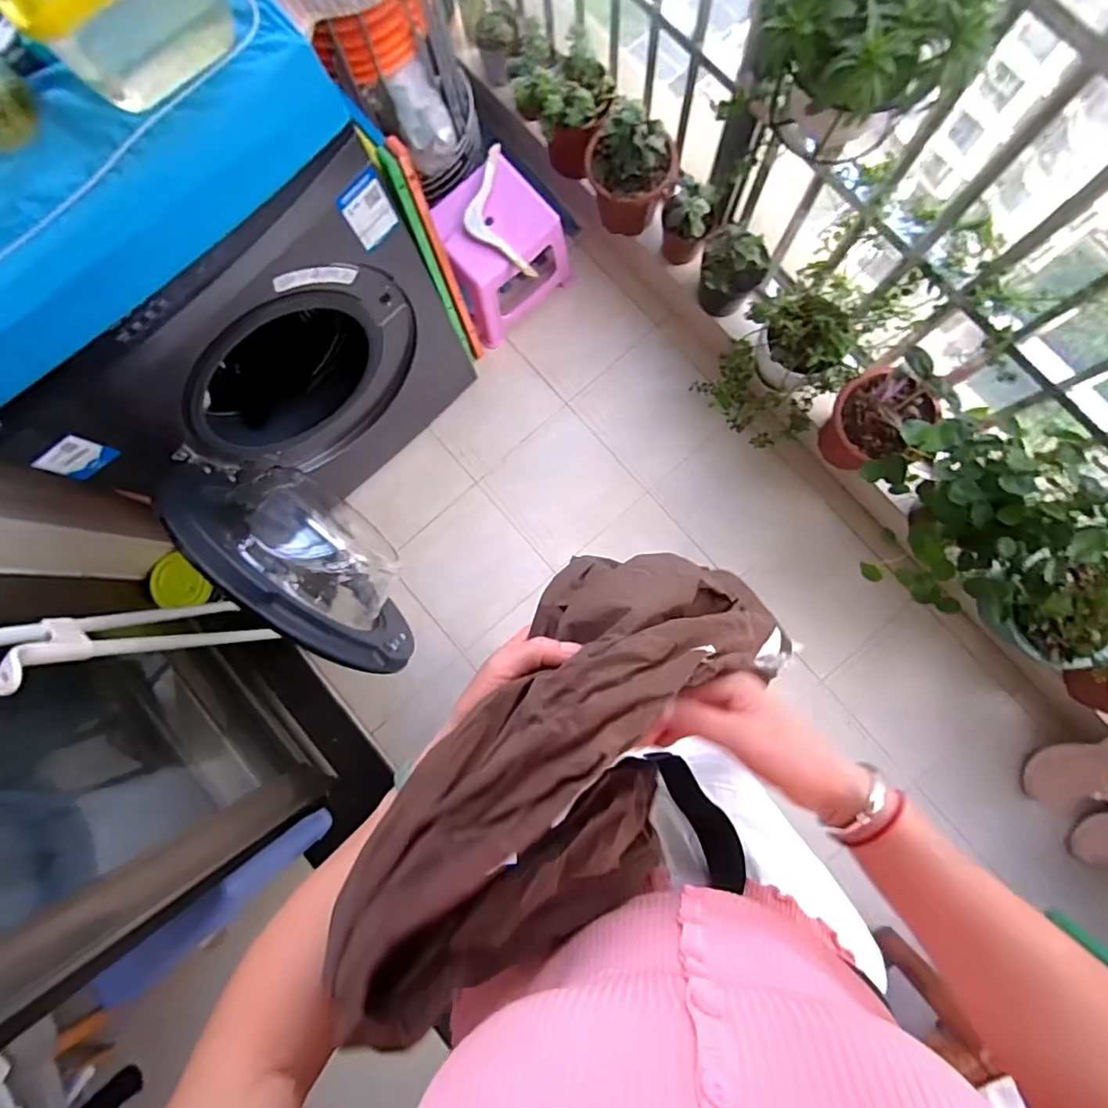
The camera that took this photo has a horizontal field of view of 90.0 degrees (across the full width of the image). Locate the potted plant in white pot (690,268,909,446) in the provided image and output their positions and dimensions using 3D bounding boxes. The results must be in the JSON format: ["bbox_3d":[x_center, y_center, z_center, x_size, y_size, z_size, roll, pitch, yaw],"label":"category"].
[{"bbox_3d":[0.492,-0.408,1.153,0.254,0.285,0.248,-44,85,-1],"label":"potted plant in white pot"}]

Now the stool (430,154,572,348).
[{"bbox_3d":[-0.134,-0.693,1.291,0.267,0.242,0.232,-40,84,-1],"label":"stool"}]

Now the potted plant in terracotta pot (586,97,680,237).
[{"bbox_3d":[0.155,-0.827,1.179,0.169,0.219,0.176,0,85,3],"label":"potted plant in terracotta pot"}]

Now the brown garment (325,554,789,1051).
[{"bbox_3d":[0.028,0.115,0.356,0.164,0.093,0.362,43,59,5],"label":"brown garment"}]

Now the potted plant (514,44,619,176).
[{"bbox_3d":[0.036,-0.945,1.219,0.167,0.215,0.172,39,88,5],"label":"potted plant"}]

